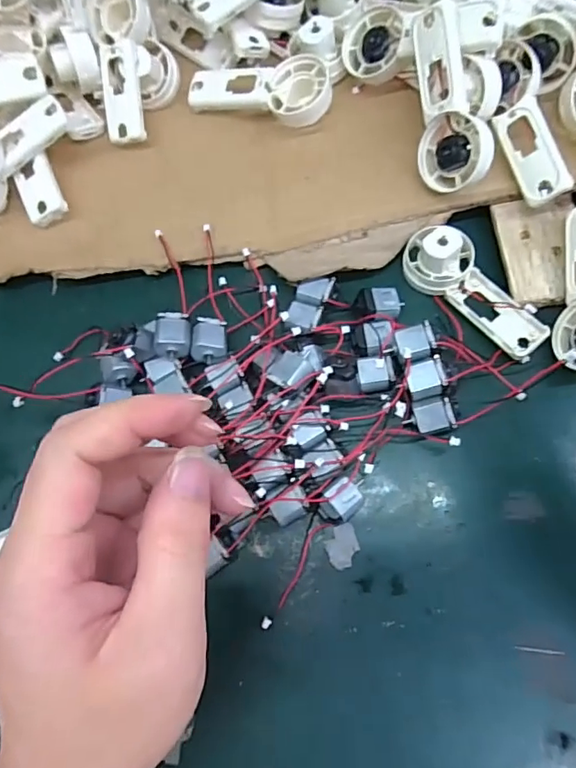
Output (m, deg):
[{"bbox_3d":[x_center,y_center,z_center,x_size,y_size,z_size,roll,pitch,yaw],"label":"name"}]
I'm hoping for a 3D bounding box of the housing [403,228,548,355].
[{"bbox_3d":[0.106,-0.055,0.301,0.035,0.022,0.092,-42,74,-8],"label":"housing"}]

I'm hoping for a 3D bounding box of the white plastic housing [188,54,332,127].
[{"bbox_3d":[-0.019,-0.182,0.331,0.090,0.029,0.034,6,73,7],"label":"white plastic housing"}]

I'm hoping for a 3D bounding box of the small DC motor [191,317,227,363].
[{"bbox_3d":[-0.043,-0.024,0.294,0.018,0.011,0.025,6,75,2],"label":"small DC motor"}]

